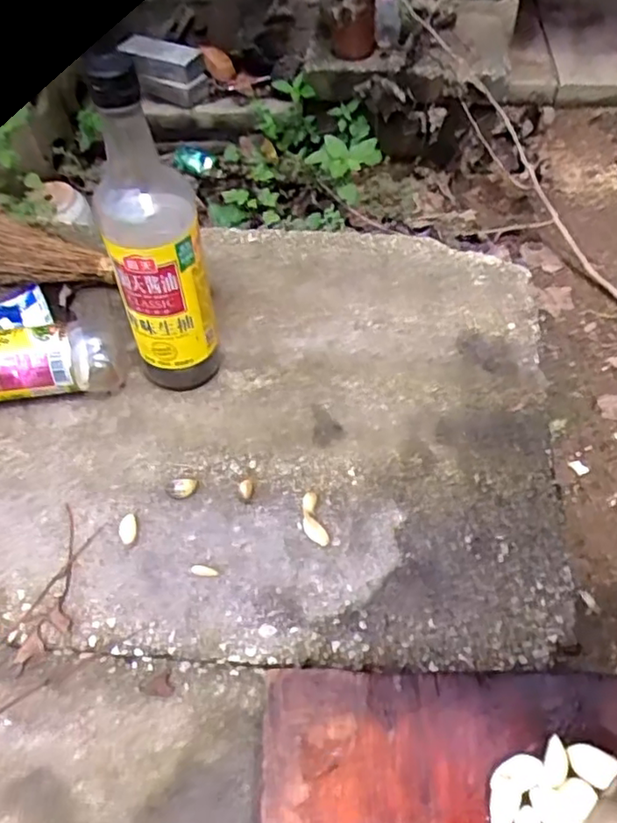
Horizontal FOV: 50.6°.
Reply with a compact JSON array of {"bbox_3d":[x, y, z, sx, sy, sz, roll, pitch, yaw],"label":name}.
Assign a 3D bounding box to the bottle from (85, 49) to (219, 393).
[{"bbox_3d":[-0.115,-0.118,0.500,0.067,0.270,0.058,-10,51,-6],"label":"bottle"}]

